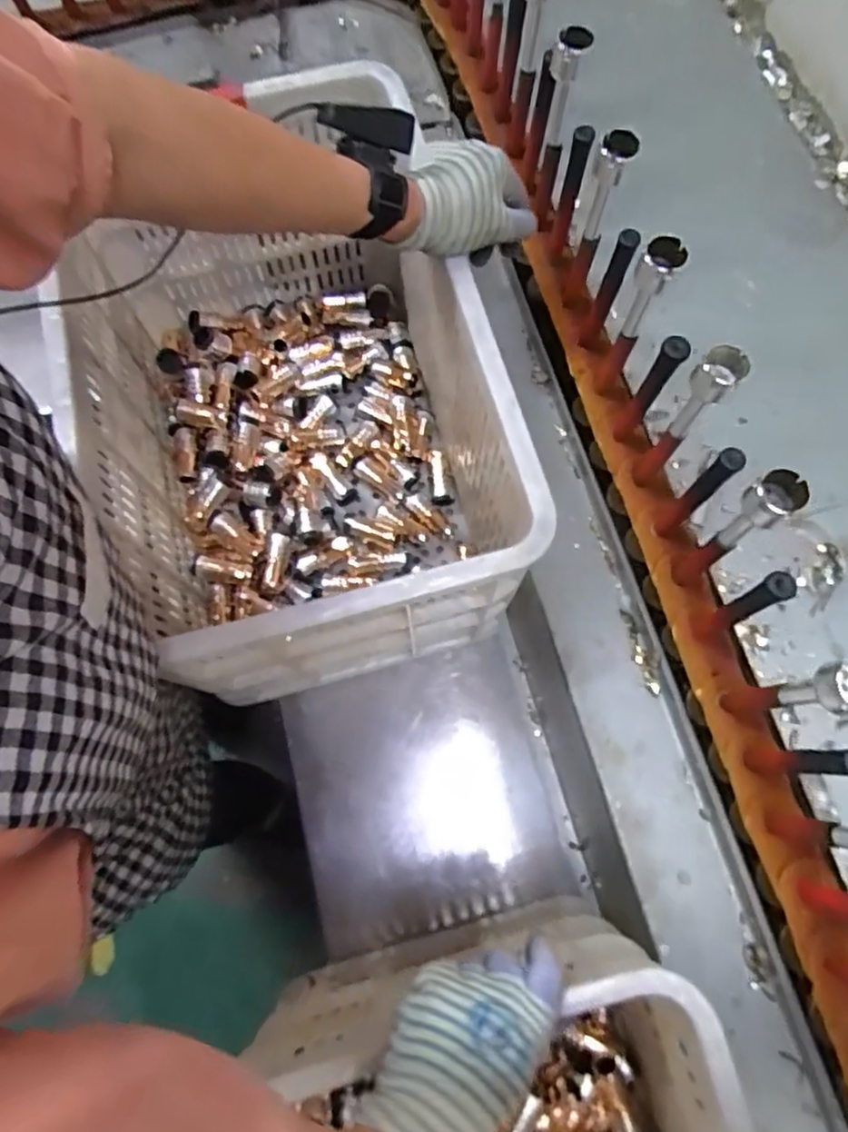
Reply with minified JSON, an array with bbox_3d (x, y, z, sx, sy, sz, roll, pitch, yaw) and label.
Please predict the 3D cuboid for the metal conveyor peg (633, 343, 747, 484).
[{"bbox_3d":[0.203,-0.110,0.527,0.029,0.197,0.038,39,78,9],"label":"metal conveyor peg"}]

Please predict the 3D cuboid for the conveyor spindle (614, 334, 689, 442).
[{"bbox_3d":[0.193,-0.150,0.557,0.020,0.149,0.021,34,77,7],"label":"conveyor spindle"}]

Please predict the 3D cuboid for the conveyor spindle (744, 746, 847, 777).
[{"bbox_3d":[0.267,0.142,0.466,0.016,0.146,0.019,16,76,3],"label":"conveyor spindle"}]

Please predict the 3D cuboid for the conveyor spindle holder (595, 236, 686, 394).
[{"bbox_3d":[0.174,-0.200,0.551,0.030,0.192,0.044,29,77,6],"label":"conveyor spindle holder"}]

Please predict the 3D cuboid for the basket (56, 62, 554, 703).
[{"bbox_3d":[-0.121,-0.165,0.667,0.351,0.308,0.513,-15,76,-5],"label":"basket"}]

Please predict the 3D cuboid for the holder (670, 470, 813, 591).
[{"bbox_3d":[0.230,-0.021,0.499,0.033,0.190,0.035,-29,78,-8],"label":"holder"}]

